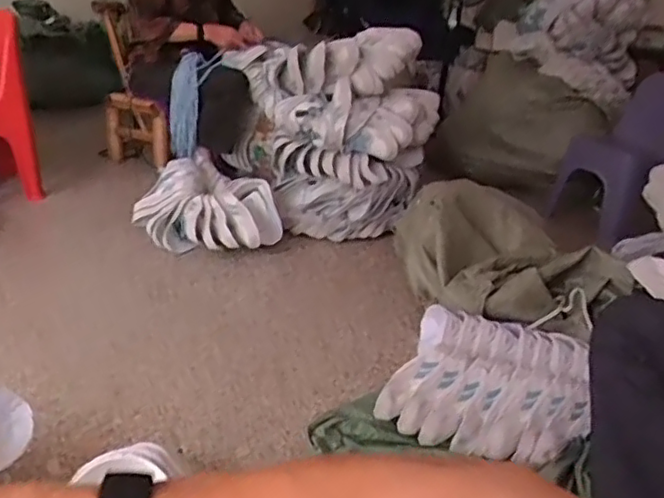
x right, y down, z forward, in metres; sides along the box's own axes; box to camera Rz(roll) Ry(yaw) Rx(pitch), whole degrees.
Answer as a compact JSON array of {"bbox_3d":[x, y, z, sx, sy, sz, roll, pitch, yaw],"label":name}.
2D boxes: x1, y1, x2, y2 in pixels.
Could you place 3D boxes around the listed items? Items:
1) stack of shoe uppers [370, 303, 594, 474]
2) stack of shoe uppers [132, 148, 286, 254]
[{"bbox_3d":[0.317,0.267,1.309,0.373,0.153,0.368,15,24,20],"label":"stack of shoe uppers"},{"bbox_3d":[-0.362,-0.115,1.928,0.406,0.215,0.332,18,25,24],"label":"stack of shoe uppers"}]

